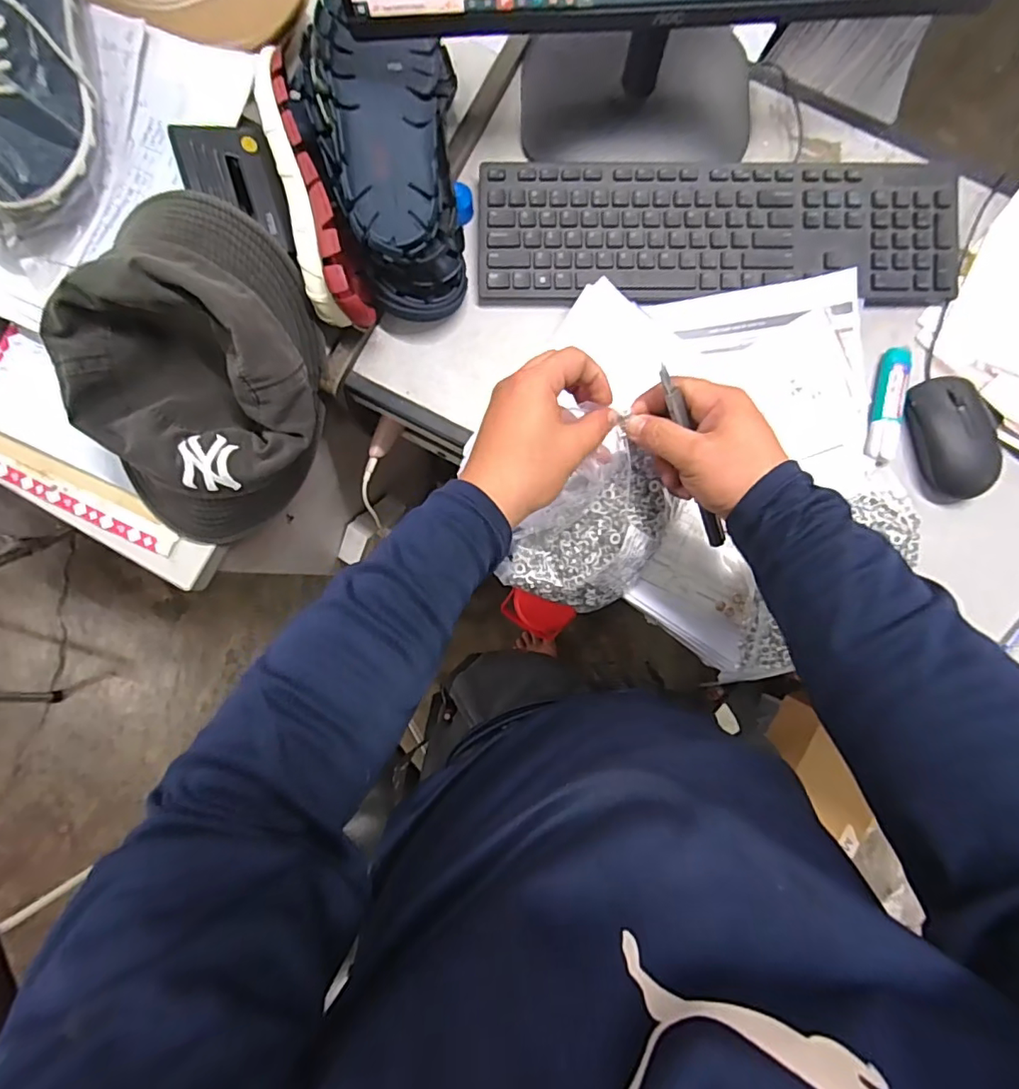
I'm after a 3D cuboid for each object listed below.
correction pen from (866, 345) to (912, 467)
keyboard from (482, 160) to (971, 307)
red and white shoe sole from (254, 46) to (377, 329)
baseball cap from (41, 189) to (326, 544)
[{"bbox_3d":[0.348,-0.127,0.494,0.025,0.014,0.111,11,87,2],"label":"correction pen"},{"bbox_3d":[0.189,-0.289,0.502,0.431,0.018,0.127,1,87,1],"label":"keyboard"},{"bbox_3d":[-0.174,-0.298,0.470,0.049,0.078,0.226,-19,87,0],"label":"red and white shoe sole"},{"bbox_3d":[-0.257,-0.141,0.454,0.177,0.135,0.260,-4,87,1],"label":"baseball cap"}]

